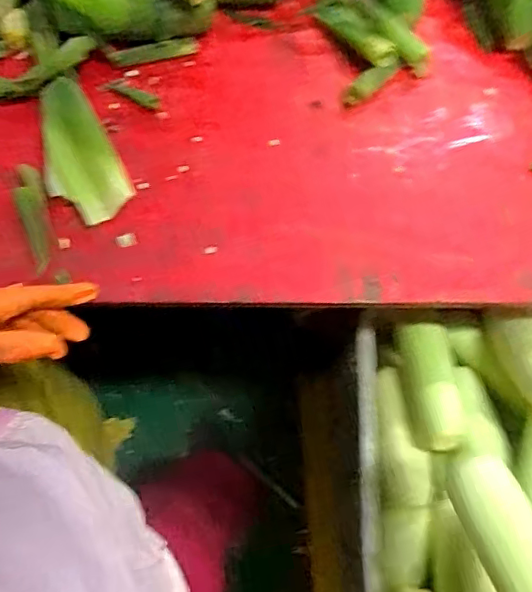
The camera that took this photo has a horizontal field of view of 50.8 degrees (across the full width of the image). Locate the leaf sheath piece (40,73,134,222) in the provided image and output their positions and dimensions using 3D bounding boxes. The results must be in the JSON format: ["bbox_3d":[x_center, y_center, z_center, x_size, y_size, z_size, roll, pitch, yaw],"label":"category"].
[{"bbox_3d":[-0.228,-0.170,0.674,0.083,0.037,0.185,-27,73,-10],"label":"leaf sheath piece"}]

